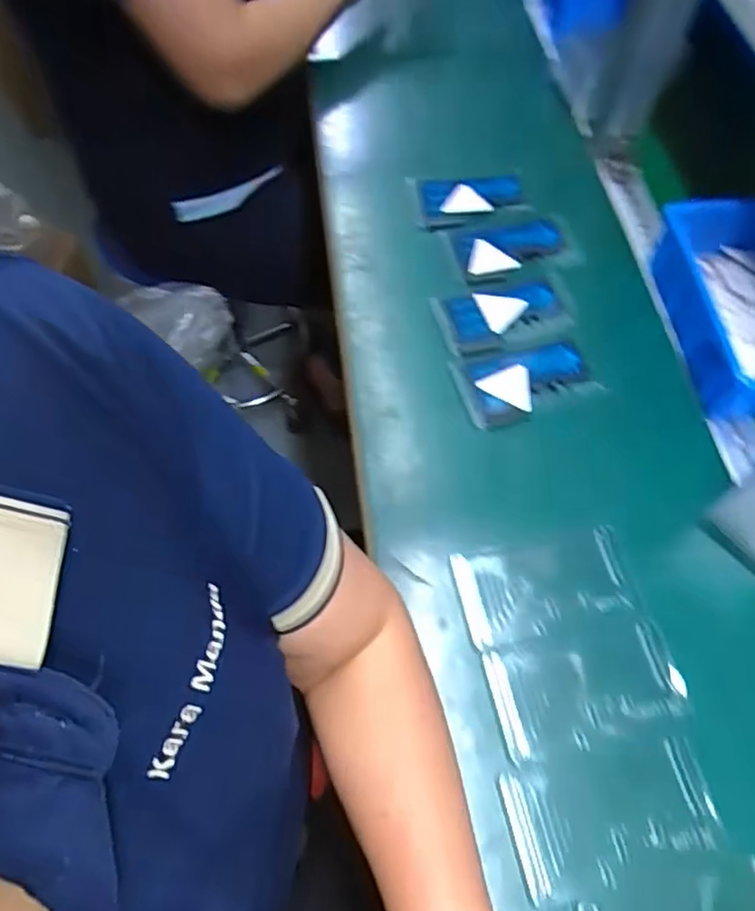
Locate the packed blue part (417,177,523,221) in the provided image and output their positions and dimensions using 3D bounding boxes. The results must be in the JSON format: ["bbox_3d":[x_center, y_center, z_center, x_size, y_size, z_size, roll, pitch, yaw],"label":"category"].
[{"bbox_3d":[0.098,-0.271,0.669,0.103,0.024,0.066,2,62,-1],"label":"packed blue part"}]

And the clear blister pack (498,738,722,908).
[{"bbox_3d":[0.146,0.227,0.400,0.126,0.012,0.070,-9,62,-6],"label":"clear blister pack"}]

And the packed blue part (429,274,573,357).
[{"bbox_3d":[0.117,-0.132,0.594,0.117,0.012,0.065,-14,63,-9],"label":"packed blue part"}]

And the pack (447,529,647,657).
[{"bbox_3d":[0.124,0.095,0.471,0.127,0.013,0.071,-11,62,-7],"label":"pack"}]

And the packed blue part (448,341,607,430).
[{"bbox_3d":[0.127,-0.066,0.555,0.111,0.013,0.067,-12,63,-8],"label":"packed blue part"}]

